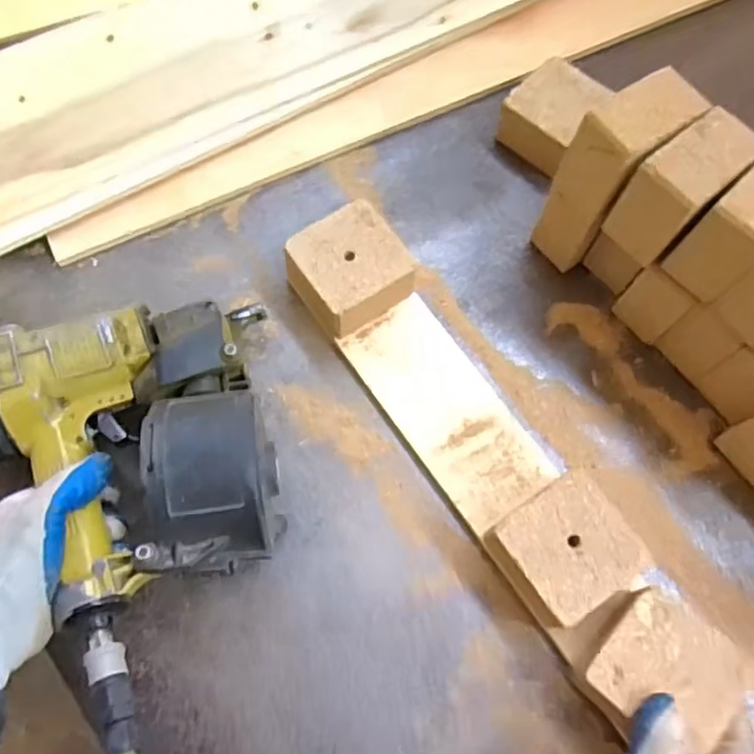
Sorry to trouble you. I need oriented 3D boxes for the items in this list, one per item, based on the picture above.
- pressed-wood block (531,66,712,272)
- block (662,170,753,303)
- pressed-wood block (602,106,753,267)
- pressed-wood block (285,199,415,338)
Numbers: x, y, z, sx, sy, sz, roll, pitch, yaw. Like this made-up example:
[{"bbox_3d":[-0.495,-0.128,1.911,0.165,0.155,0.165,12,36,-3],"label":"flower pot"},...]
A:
[{"bbox_3d":[0.200,-0.169,0.575,0.082,0.185,0.054,-39,76,-13],"label":"pressed-wood block"},{"bbox_3d":[0.286,-0.117,0.508,0.089,0.086,0.050,-40,76,-16],"label":"block"},{"bbox_3d":[0.239,-0.148,0.522,0.085,0.089,0.059,-40,76,-16],"label":"pressed-wood block"},{"bbox_3d":[-0.024,-0.096,0.611,0.092,0.064,0.100,-36,75,-13],"label":"pressed-wood block"}]

